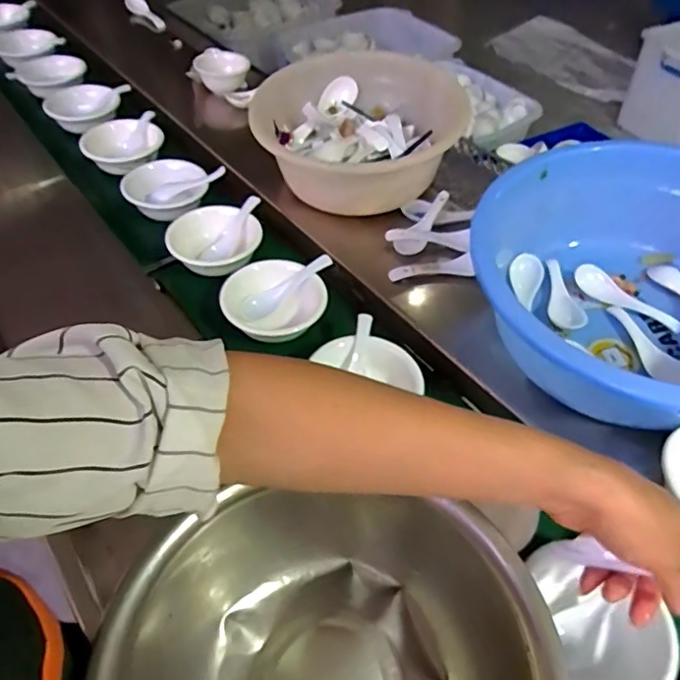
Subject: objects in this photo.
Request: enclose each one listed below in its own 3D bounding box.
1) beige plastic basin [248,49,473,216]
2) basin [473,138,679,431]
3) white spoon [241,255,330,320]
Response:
[{"bbox_3d":[0.015,-0.276,0.740,0.239,0.104,0.262,-1,50,-8],"label":"beige plastic basin"},{"bbox_3d":[0.288,-0.050,0.546,0.321,0.154,0.321,3,50,-4],"label":"basin"},{"bbox_3d":[-0.061,-0.060,0.635,0.122,0.022,0.030,-33,58,-3],"label":"white spoon"}]

